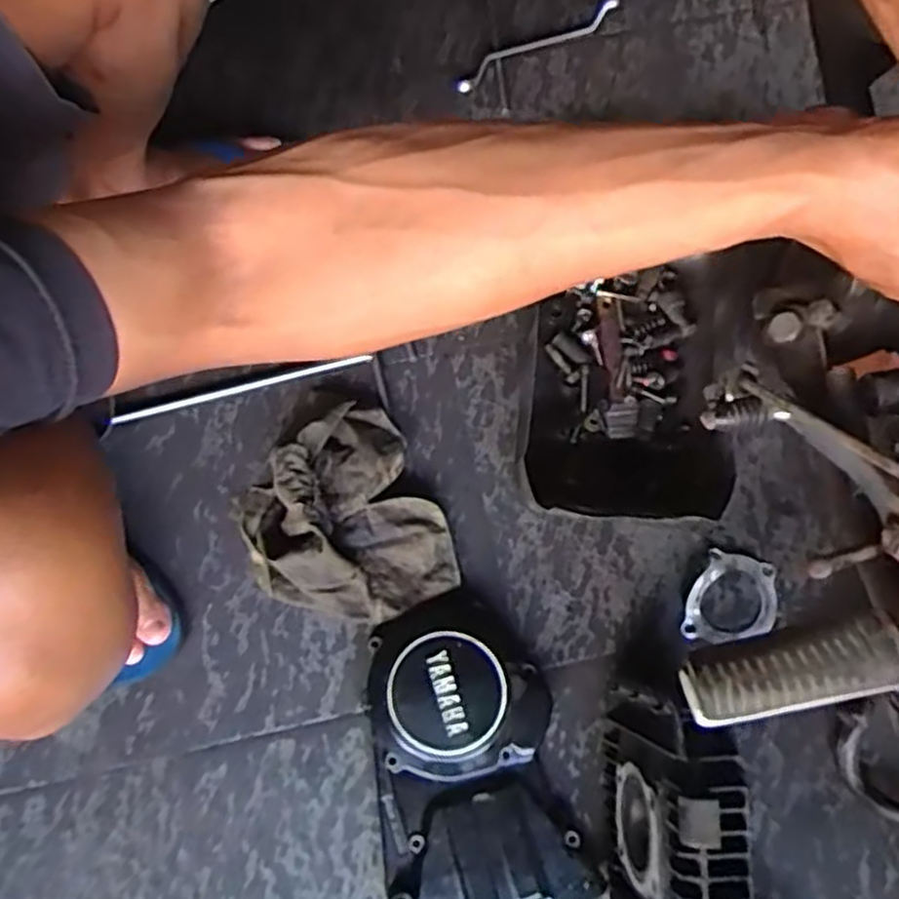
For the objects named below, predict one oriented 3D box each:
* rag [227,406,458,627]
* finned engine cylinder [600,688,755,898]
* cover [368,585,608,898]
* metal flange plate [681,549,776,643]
[{"bbox_3d":[-0.096,0.064,0.642,0.165,0.072,0.179,-28,80,-6],"label":"rag"},{"bbox_3d":[0.155,0.270,0.531,0.058,0.198,0.177,1,79,0],"label":"finned engine cylinder"},{"bbox_3d":[0.012,0.255,0.617,0.161,0.048,0.264,-14,79,-3],"label":"cover"},{"bbox_3d":[0.249,0.132,0.660,0.078,0.012,0.079,0,79,0],"label":"metal flange plate"}]

